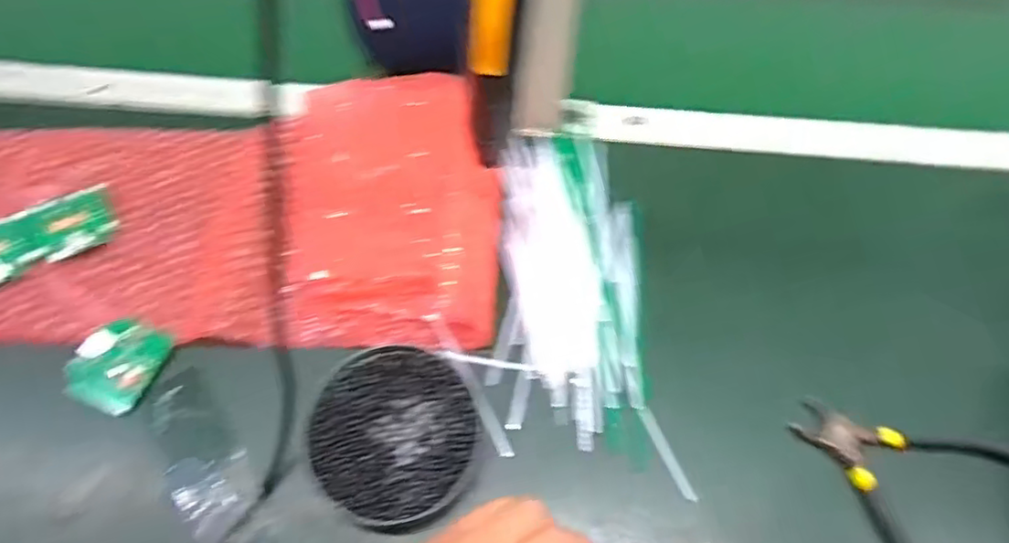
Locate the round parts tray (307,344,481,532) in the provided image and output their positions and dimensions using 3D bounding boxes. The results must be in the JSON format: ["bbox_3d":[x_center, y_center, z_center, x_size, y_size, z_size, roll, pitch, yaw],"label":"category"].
[{"bbox_3d":[-0.070,0.103,0.408,0.102,0.016,0.114,-17,63,-10],"label":"round parts tray"}]

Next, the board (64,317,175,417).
[{"bbox_3d":[-0.270,0.060,0.433,0.053,0.020,0.062,23,64,10],"label":"board"}]

